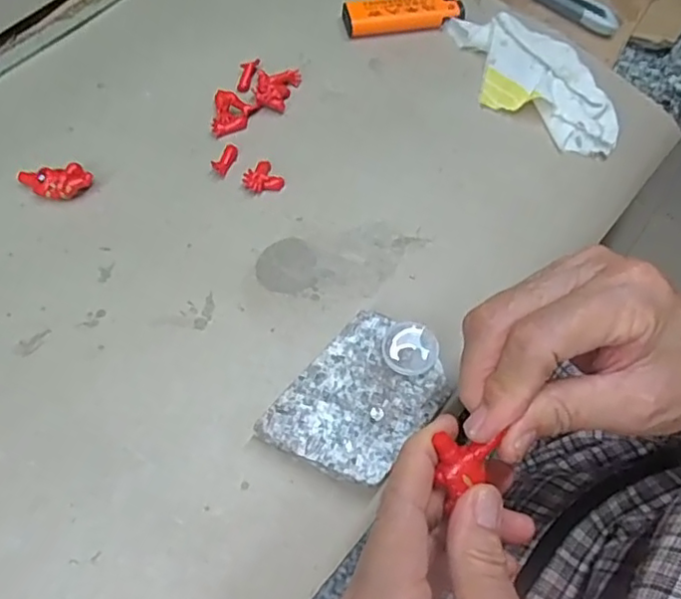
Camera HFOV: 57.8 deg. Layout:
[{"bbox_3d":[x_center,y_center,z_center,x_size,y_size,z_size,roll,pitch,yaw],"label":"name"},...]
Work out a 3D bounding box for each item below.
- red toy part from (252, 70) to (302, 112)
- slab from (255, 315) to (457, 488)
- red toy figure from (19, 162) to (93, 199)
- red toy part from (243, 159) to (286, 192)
[{"bbox_3d":[-0.039,-0.131,0.381,0.027,0.011,0.028,3,64,-2],"label":"red toy part"},{"bbox_3d":[0.008,0.052,0.297,0.058,0.018,0.080,39,68,14],"label":"slab"},{"bbox_3d":[-0.161,-0.066,0.347,0.040,0.012,0.018,1,64,-3],"label":"red toy figure"},{"bbox_3d":[-0.046,-0.070,0.358,0.021,0.009,0.020,1,64,-3],"label":"red toy part"}]

